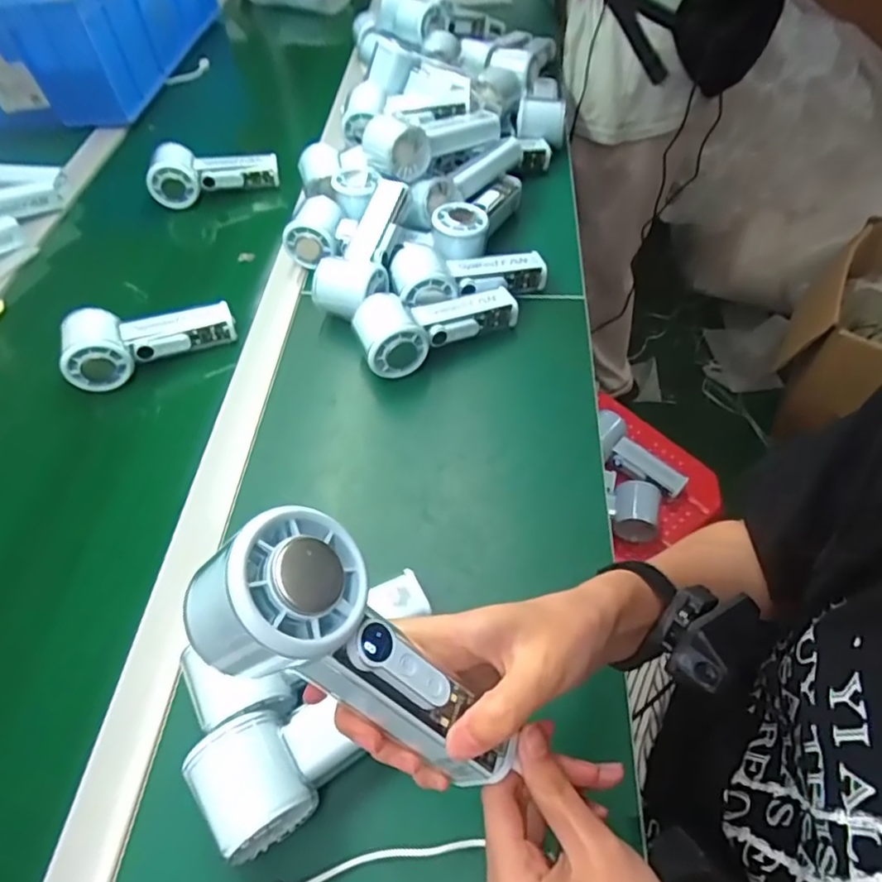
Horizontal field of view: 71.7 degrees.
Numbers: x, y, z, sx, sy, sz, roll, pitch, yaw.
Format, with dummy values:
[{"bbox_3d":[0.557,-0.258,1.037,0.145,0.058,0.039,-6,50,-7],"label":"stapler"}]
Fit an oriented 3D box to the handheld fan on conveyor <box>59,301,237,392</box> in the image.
[{"bbox_3d":[-0.282,-0.105,0.586,0.153,0.048,0.055,-24,55,-14],"label":"handheld fan on conveyor"}]

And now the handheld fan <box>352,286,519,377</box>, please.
[{"bbox_3d":[-0.001,-0.109,0.564,0.151,0.054,0.059,-20,55,-11],"label":"handheld fan"}]

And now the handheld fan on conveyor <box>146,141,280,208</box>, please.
[{"bbox_3d":[-0.283,-0.337,0.756,0.153,0.057,0.040,-15,54,-7],"label":"handheld fan on conveyor"}]

